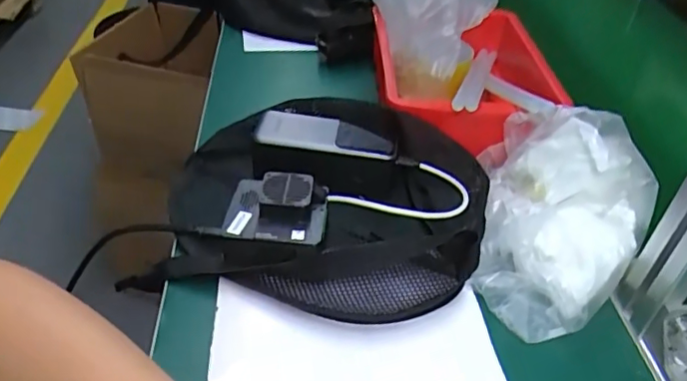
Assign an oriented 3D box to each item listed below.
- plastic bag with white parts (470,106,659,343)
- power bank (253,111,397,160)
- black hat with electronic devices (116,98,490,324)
[{"bbox_3d":[0.169,0.021,0.444,0.135,0.093,0.176,17,42,15],"label":"plastic bag with white parts"},{"bbox_3d":[-0.016,-0.050,0.513,0.125,0.016,0.052,8,39,3],"label":"power bank"},{"bbox_3d":[-0.021,0.006,0.481,0.277,0.074,0.214,7,41,5],"label":"black hat with electronic devices"}]

